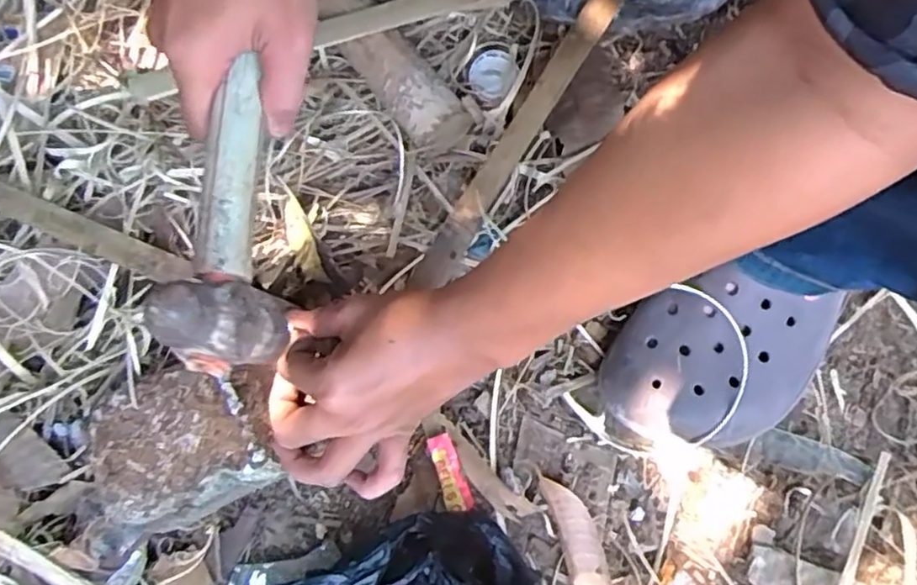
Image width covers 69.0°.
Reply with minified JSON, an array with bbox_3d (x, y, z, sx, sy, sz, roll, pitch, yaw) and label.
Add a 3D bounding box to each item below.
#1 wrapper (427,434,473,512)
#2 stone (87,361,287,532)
[{"bbox_3d":[-0.006,0.117,0.433,0.016,0.006,0.050,-19,75,-1],"label":"wrapper"},{"bbox_3d":[-0.164,0.092,0.412,0.104,0.051,0.090,-15,75,0],"label":"stone"}]

